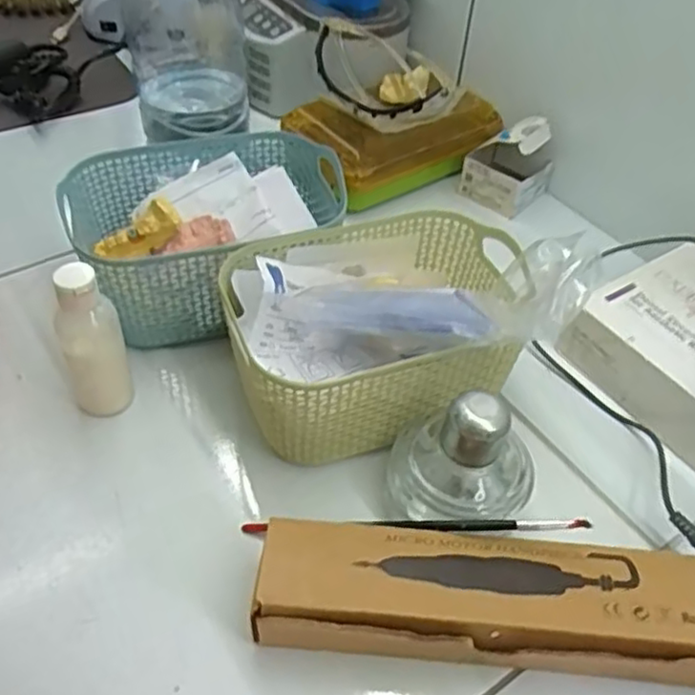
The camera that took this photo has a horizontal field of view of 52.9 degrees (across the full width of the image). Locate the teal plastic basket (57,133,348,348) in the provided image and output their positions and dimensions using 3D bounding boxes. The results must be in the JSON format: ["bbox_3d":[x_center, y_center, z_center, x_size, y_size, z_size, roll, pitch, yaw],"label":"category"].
[{"bbox_3d":[-0.090,-0.074,0.478,0.175,0.081,0.129,-14,50,-17],"label":"teal plastic basket"}]

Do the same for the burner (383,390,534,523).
[{"bbox_3d":[0.058,0.058,0.358,0.075,0.076,0.057,19,48,13],"label":"burner"}]

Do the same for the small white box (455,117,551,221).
[{"bbox_3d":[0.133,-0.154,0.577,0.056,0.066,0.052,33,53,24],"label":"small white box"}]

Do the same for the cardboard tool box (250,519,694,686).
[{"bbox_3d":[0.065,0.124,0.331,0.211,0.039,0.059,6,47,1],"label":"cardboard tool box"}]

